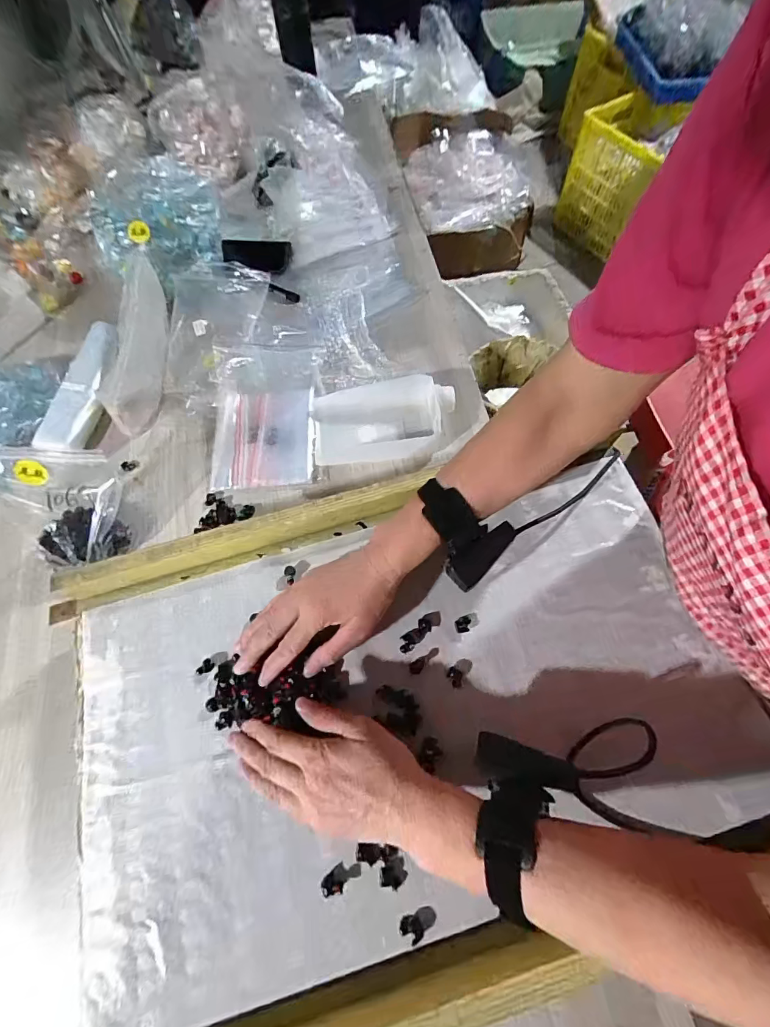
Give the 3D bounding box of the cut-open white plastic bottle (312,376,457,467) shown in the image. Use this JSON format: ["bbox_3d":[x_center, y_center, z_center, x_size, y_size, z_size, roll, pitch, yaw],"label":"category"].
[{"bbox_3d":[-0.001,-0.135,0.609,0.204,0.043,0.119,-10,66,-3],"label":"cut-open white plastic bottle"}]

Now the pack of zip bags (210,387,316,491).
[{"bbox_3d":[-0.176,-0.111,0.621,0.148,0.030,0.147,-6,66,-2],"label":"pack of zip bags"}]

